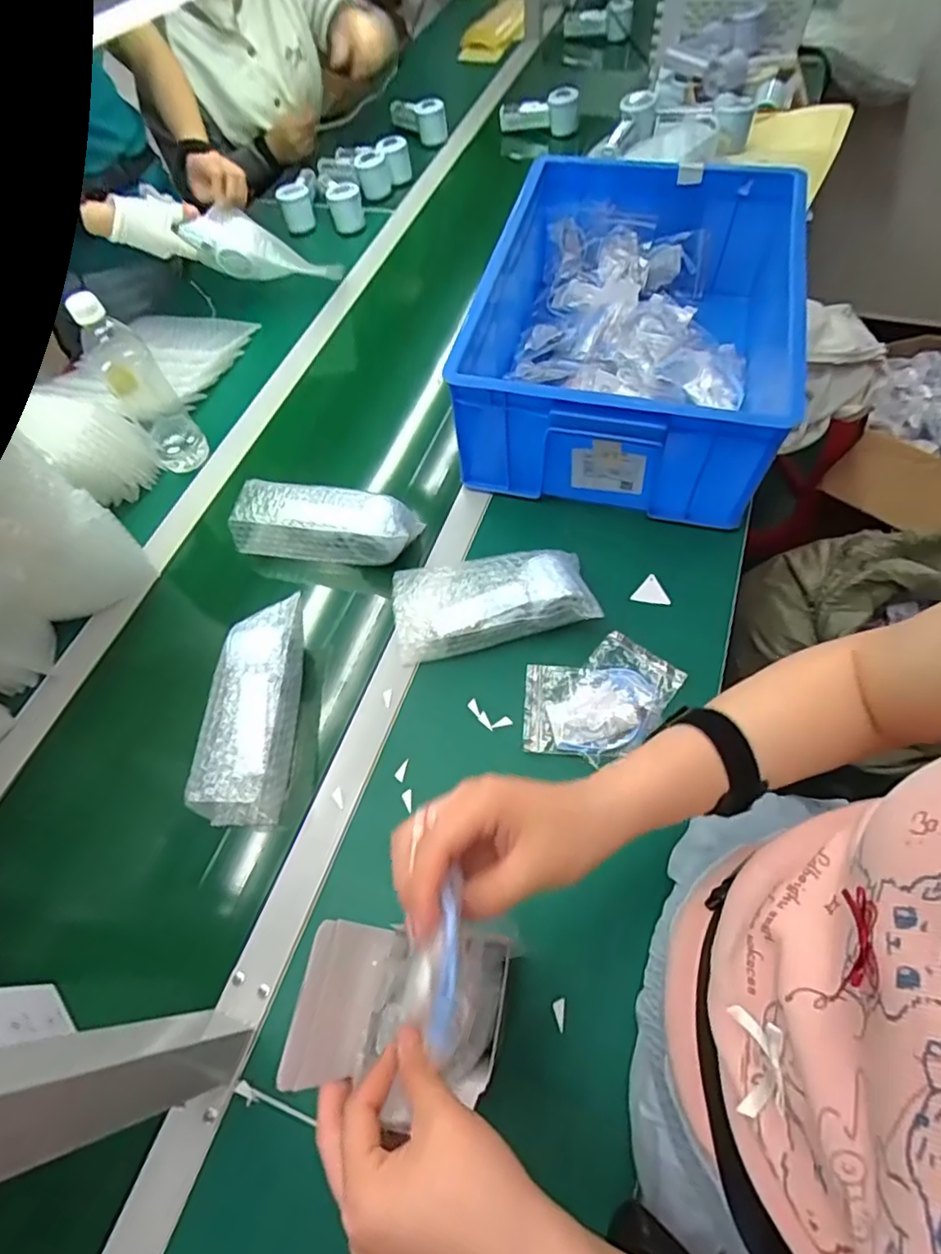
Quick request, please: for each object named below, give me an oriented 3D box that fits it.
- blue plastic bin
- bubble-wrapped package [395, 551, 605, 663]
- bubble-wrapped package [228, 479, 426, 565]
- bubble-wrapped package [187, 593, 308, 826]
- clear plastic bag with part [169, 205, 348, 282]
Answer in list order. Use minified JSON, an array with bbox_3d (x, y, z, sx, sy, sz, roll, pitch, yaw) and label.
[{"bbox_3d":[0.195,-0.370,0.727,0.367,0.172,0.458,10,63,9],"label":"blue plastic bin"},{"bbox_3d":[0.019,-0.031,0.611,0.200,0.059,0.093,-9,61,-1],"label":"bubble-wrapped package"},{"bbox_3d":[-0.167,-0.120,0.676,0.205,0.060,0.067,5,62,7],"label":"bubble-wrapped package"},{"bbox_3d":[-0.209,0.077,0.565,0.073,0.065,0.211,-2,61,3],"label":"bubble-wrapped package"},{"bbox_3d":[-0.311,-0.556,0.877,0.229,0.070,0.083,6,59,-19],"label":"clear plastic bag with part"}]

